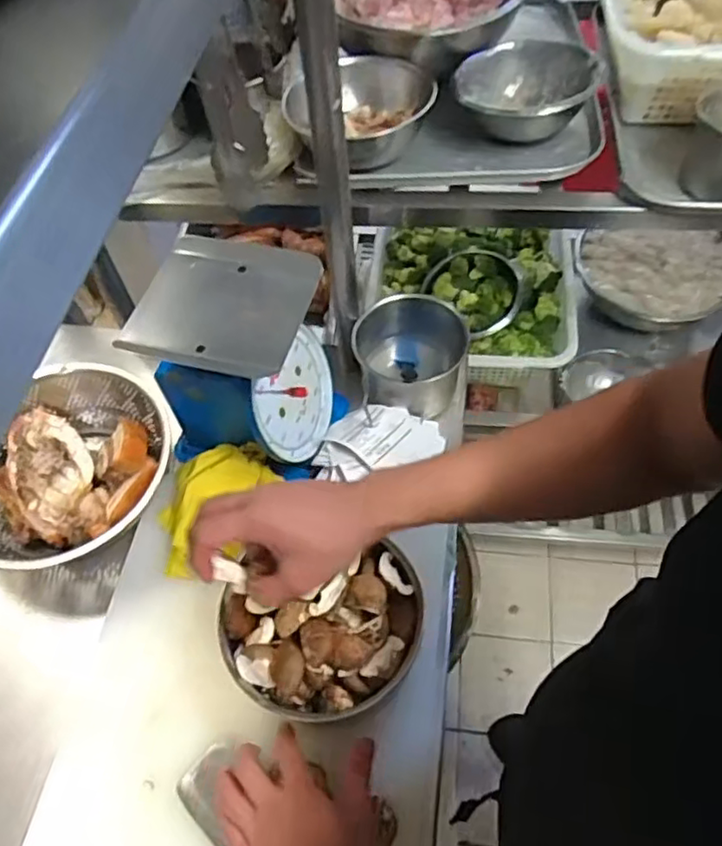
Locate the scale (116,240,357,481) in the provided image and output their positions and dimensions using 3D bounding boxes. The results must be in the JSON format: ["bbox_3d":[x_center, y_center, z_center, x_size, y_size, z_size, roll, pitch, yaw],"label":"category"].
[{"bbox_3d":[-0.127,-0.064,0.729,0.164,0.215,0.163,13,59,12],"label":"scale"}]

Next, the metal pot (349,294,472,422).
[{"bbox_3d":[0.063,-0.078,0.805,0.130,0.101,0.124,-2,57,3],"label":"metal pot"}]

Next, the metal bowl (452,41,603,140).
[{"bbox_3d":[0.190,-0.378,0.763,0.154,0.076,0.154,3,57,6],"label":"metal bowl"}]

